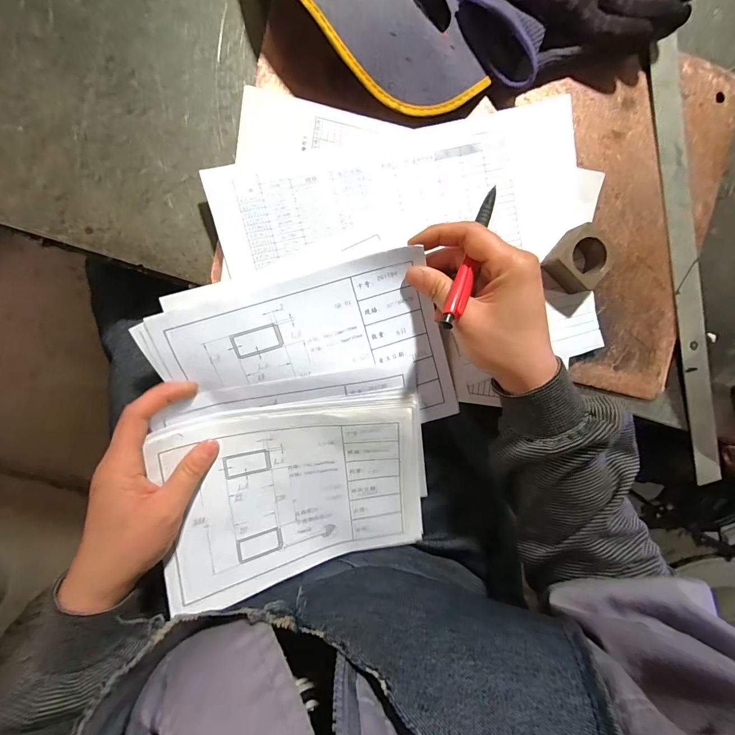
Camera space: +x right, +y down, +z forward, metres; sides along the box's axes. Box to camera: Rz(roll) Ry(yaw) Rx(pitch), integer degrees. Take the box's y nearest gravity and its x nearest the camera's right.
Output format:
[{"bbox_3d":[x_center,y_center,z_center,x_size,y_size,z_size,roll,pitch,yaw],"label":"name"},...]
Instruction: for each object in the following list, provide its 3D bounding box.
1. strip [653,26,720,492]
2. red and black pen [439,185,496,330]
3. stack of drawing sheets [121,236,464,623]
[{"bbox_3d":[0.298,-0.086,0.320,0.027,0.009,0.399,-12,95,-7],"label":"strip"},{"bbox_3d":[0.075,-0.082,0.244,0.011,0.007,0.128,25,71,-9],"label":"red and black pen"},{"bbox_3d":[-0.046,0.049,0.284,0.227,0.052,0.253,-7,94,-7],"label":"stack of drawing sheets"}]

